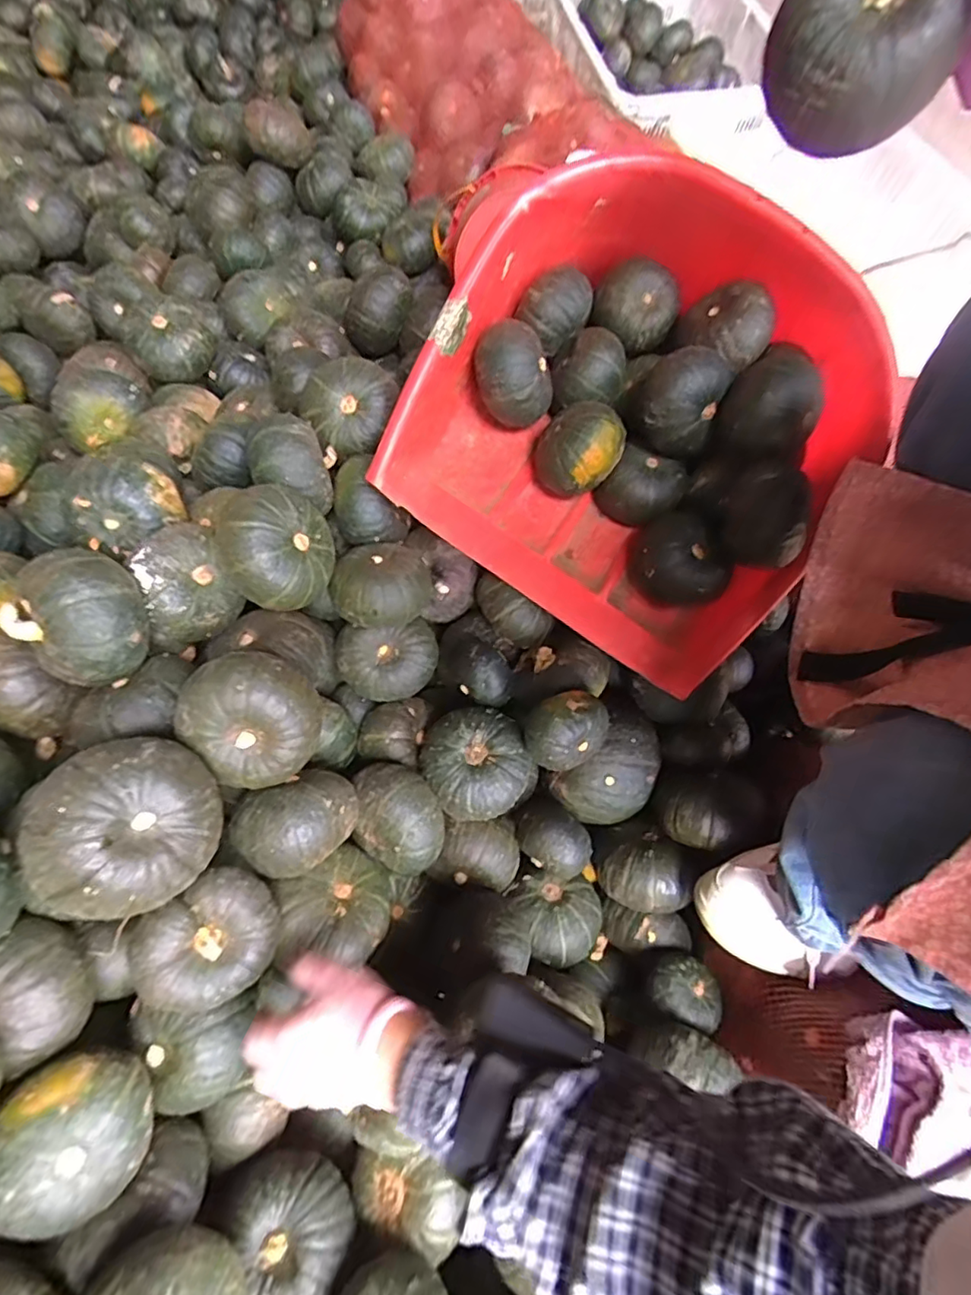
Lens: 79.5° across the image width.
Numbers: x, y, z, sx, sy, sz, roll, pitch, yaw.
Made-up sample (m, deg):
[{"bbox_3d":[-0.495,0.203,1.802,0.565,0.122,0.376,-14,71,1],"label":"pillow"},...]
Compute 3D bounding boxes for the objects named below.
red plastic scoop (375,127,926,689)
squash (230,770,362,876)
[{"bbox_3d":[0.171,-0.259,0.619,0.416,0.246,0.449,30,70,10],"label":"red plastic scoop"},{"bbox_3d":[-0.163,0.153,0.510,0.103,0.071,0.079,-24,70,-11],"label":"squash"}]

